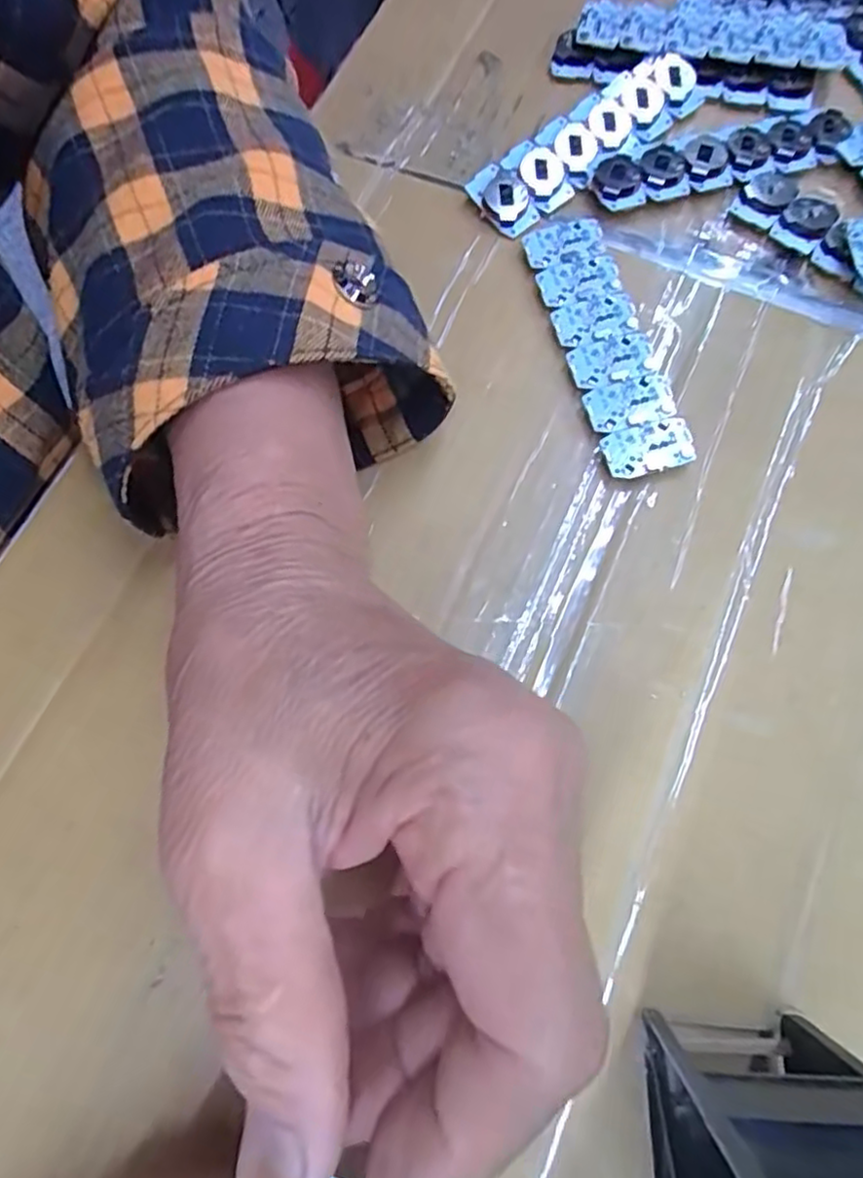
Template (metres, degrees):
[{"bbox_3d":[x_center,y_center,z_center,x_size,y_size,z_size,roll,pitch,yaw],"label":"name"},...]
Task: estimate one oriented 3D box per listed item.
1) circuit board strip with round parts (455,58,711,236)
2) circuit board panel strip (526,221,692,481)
[{"bbox_3d":[0.063,-0.179,0.265,0.106,0.007,0.028,-38,88,-6],"label":"circuit board strip with round parts"},{"bbox_3d":[0.062,-0.088,0.239,0.029,0.009,0.105,-15,71,-3],"label":"circuit board panel strip"}]

